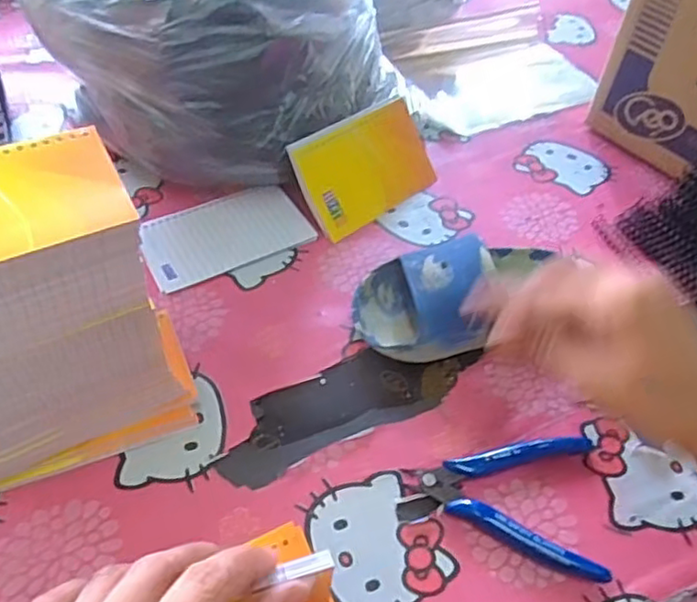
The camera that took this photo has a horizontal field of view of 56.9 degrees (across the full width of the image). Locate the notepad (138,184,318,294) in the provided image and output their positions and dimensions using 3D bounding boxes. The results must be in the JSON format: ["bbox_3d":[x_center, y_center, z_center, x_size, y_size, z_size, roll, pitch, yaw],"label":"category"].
[{"bbox_3d":[-0.102,-0.057,0.528,0.131,0.006,0.080,-22,55,-20],"label":"notepad"}]

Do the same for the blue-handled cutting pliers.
[{"bbox_3d":[0.092,0.112,0.387,0.114,0.013,0.087,10,50,5],"label":"blue-handled cutting pliers"}]

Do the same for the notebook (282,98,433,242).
[{"bbox_3d":[0.017,-0.116,0.552,0.133,0.085,0.008,-34,19,-30],"label":"notebook"}]

